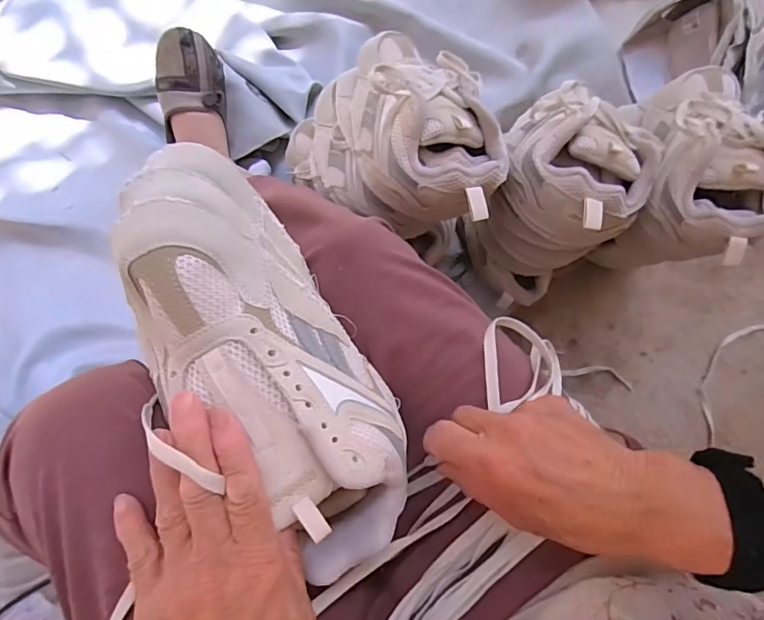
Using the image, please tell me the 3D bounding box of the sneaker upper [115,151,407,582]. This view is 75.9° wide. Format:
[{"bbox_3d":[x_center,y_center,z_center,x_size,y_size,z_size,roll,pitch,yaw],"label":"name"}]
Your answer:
[{"bbox_3d":[-0.075,0.030,0.300,0.108,0.097,0.265,-30,88,-7],"label":"sneaker upper"}]

